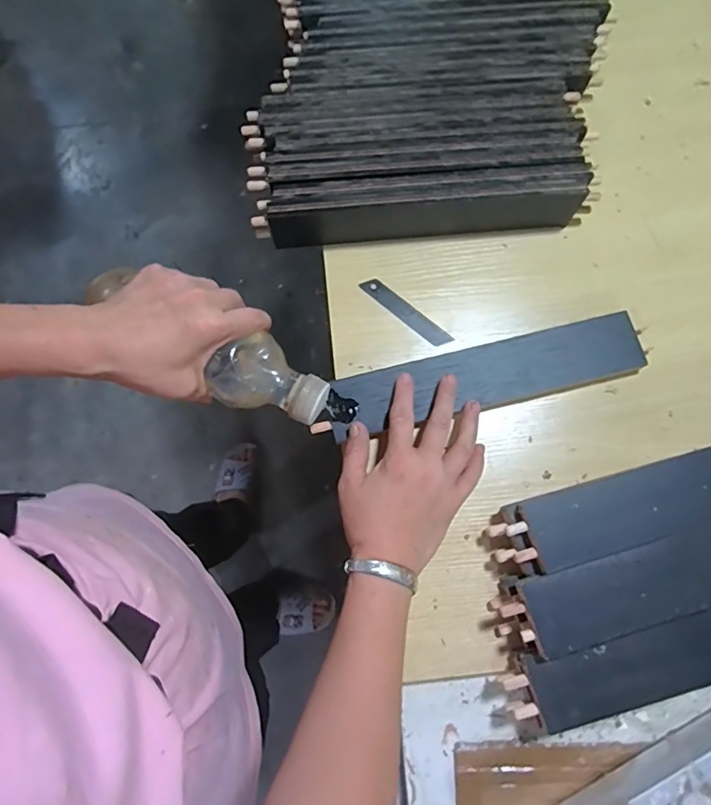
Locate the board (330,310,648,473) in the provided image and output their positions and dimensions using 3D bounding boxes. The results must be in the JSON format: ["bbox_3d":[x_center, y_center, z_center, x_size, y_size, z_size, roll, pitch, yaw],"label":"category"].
[{"bbox_3d":[0.120,-0.023,0.457,0.281,0.018,0.058,-13,77,-3],"label":"board"}]

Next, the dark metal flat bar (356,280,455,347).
[{"bbox_3d":[0.048,-0.086,0.483,0.099,0.004,0.018,39,80,9],"label":"dark metal flat bar"}]

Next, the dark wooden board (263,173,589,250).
[{"bbox_3d":[0.065,-0.174,0.474,0.282,0.058,0.016,-5,76,0],"label":"dark wooden board"}]

